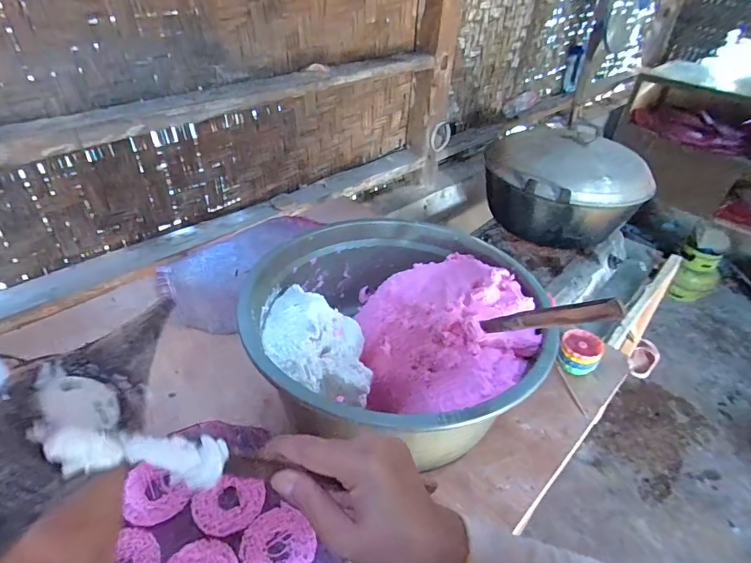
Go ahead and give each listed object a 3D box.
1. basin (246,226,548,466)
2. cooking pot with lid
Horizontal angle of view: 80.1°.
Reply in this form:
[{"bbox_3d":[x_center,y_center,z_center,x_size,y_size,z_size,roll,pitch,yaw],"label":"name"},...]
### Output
[{"bbox_3d":[0.031,0.071,0.654,0.394,0.142,0.417,30,46,29],"label":"basin"},{"bbox_3d":[0.524,-0.258,1.258,0.361,0.246,0.353,-13,42,-20],"label":"cooking pot with lid"}]

